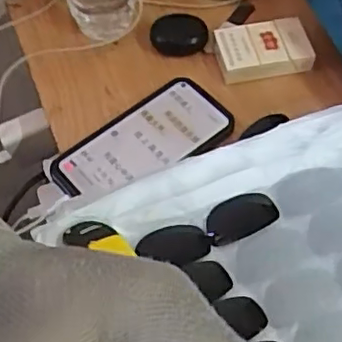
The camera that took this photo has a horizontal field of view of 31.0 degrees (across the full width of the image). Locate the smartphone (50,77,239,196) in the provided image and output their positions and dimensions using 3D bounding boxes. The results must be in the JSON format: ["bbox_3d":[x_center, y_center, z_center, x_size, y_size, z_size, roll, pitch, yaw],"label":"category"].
[{"bbox_3d":[-0.025,-0.025,0.561,0.164,0.011,0.075,-33,60,-18],"label":"smartphone"}]

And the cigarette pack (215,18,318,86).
[{"bbox_3d":[0.091,-0.122,0.612,0.088,0.019,0.060,-8,56,-3],"label":"cigarette pack"}]

